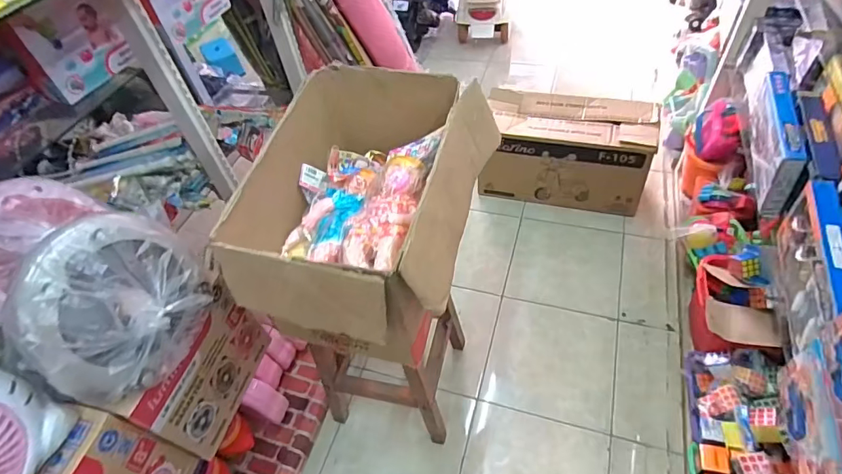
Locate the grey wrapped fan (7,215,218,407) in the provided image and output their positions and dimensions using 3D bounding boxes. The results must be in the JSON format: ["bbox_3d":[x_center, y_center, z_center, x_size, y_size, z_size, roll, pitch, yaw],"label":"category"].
[{"bbox_3d":[-0.442,0.105,0.688,0.104,0.256,0.252,23,56,23],"label":"grey wrapped fan"}]

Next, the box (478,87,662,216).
[{"bbox_3d":[0.557,-0.334,1.803,0.586,0.367,0.296,12,52,16],"label":"box"}]

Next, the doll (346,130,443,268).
[{"bbox_3d":[-0.046,-0.076,0.824,0.107,0.067,0.348,7,51,12],"label":"doll"}]

